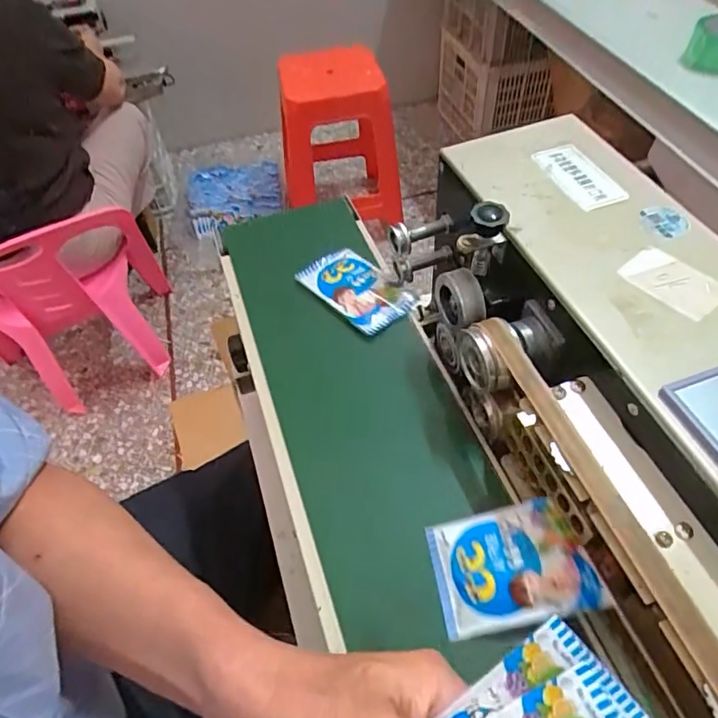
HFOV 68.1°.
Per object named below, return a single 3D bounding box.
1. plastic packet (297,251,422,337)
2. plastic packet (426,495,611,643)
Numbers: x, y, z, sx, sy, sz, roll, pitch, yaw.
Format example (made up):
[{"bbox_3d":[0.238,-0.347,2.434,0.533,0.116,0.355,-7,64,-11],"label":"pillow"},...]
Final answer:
[{"bbox_3d":[-0.002,-0.065,0.494,0.065,0.013,0.100,-39,60,-22],"label":"plastic packet"},{"bbox_3d":[0.094,0.130,0.332,0.094,0.010,0.067,-19,55,12],"label":"plastic packet"}]

